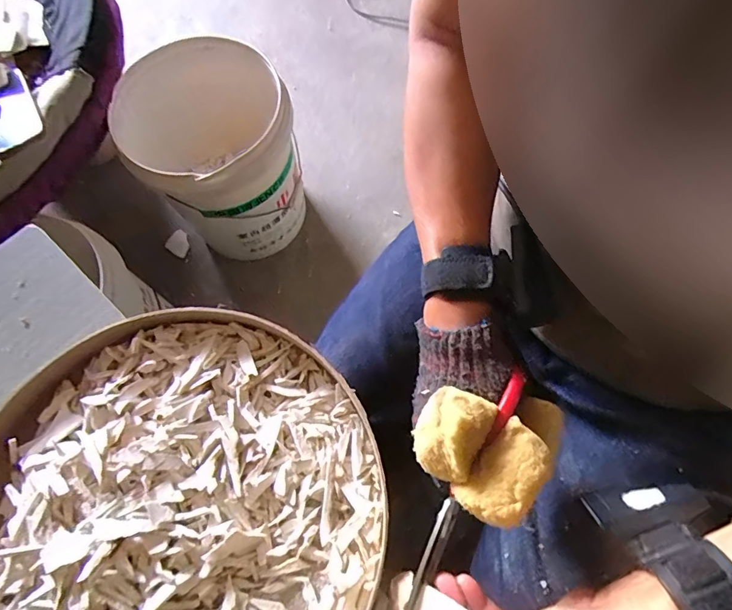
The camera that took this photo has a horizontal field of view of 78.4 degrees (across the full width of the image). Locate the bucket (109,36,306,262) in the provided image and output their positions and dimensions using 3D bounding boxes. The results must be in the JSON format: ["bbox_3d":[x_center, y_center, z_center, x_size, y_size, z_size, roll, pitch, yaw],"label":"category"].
[{"bbox_3d":[-0.274,-0.276,0.887,0.293,0.341,0.266,-25,72,-6],"label":"bucket"}]

